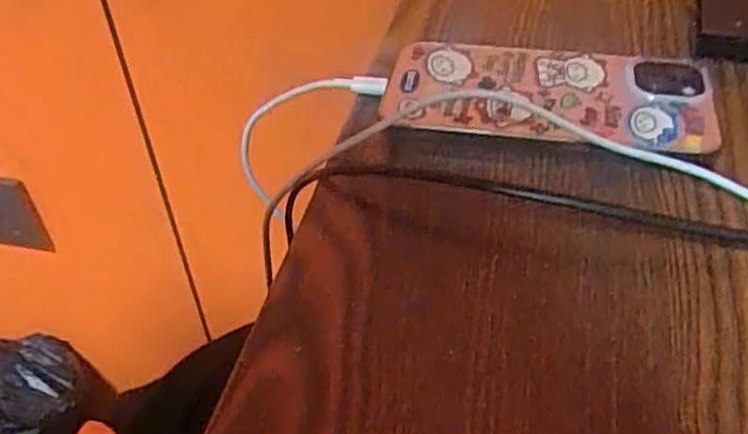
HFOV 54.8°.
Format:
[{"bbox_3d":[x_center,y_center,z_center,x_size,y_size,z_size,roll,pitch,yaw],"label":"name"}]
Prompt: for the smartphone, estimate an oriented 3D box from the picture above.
[{"bbox_3d":[0.075,-0.053,0.303,0.134,0.014,0.060,6,51,4],"label":"smartphone"}]

